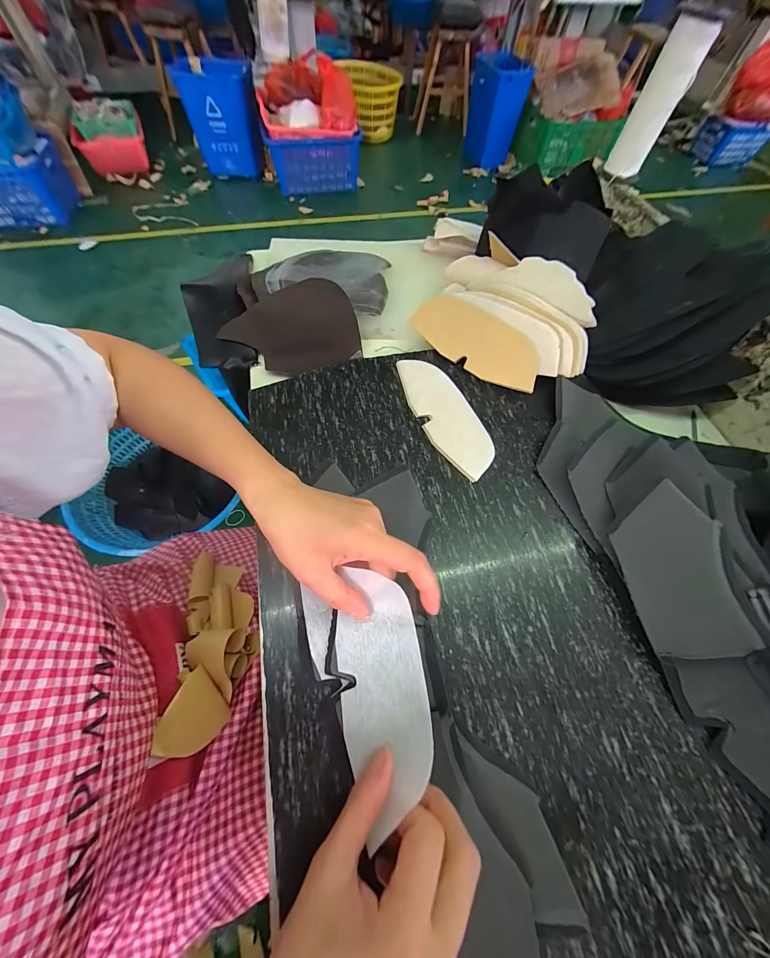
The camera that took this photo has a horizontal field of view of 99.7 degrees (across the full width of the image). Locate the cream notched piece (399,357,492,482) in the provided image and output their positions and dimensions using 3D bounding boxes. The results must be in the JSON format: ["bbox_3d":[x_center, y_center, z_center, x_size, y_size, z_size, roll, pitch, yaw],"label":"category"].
[{"bbox_3d":[0.066,-0.074,0.359,0.062,0.008,0.164,-22,66,-13],"label":"cream notched piece"}]

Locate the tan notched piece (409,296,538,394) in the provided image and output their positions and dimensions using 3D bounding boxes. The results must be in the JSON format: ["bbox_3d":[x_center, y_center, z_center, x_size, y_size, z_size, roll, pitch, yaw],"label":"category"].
[{"bbox_3d":[0.109,-0.164,0.389,0.166,0.010,0.063,40,112,17],"label":"tan notched piece"}]

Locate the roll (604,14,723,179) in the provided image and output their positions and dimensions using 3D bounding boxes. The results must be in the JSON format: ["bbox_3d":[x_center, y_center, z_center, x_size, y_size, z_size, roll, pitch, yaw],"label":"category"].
[{"bbox_3d":[0.353,-0.487,0.425,0.049,0.131,0.041,28,65,12],"label":"roll"}]

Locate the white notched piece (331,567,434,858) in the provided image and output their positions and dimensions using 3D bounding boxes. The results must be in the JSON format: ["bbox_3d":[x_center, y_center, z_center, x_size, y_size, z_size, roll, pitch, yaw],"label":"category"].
[{"bbox_3d":[-0.003,0.137,0.222,0.061,0.032,0.140,-7,64,-6],"label":"white notched piece"}]

